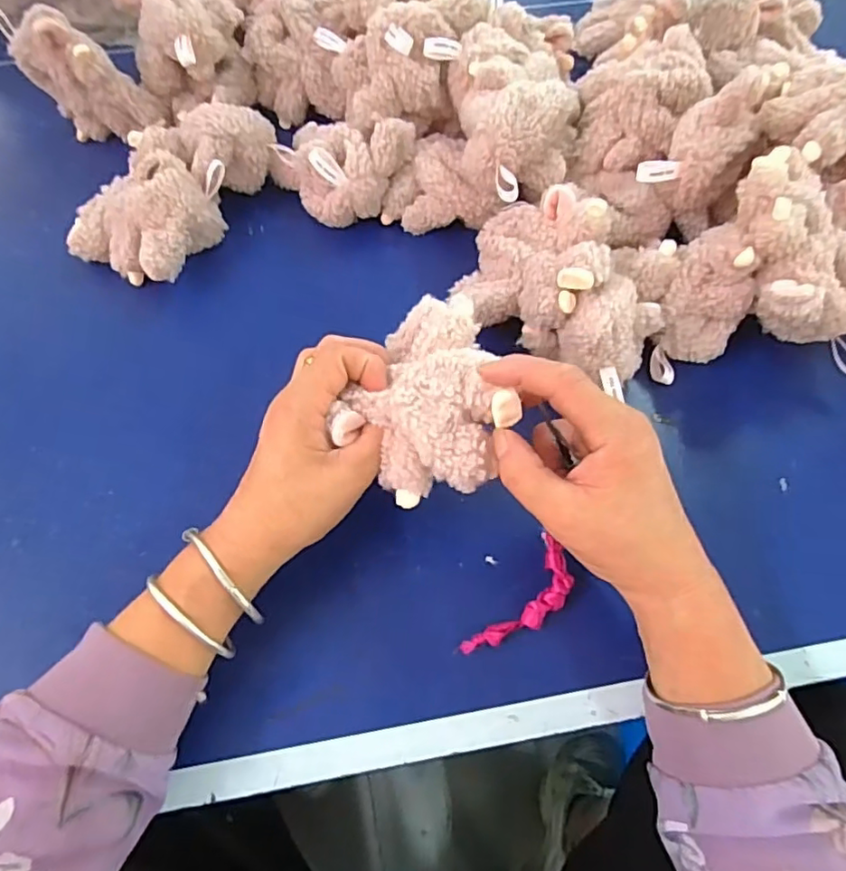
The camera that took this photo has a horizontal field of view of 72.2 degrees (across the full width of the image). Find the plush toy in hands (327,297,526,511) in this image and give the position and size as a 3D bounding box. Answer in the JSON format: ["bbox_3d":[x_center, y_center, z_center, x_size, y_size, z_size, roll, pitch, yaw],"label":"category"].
[{"bbox_3d":[0.009,-0.028,0.333,0.092,0.046,0.119,18,62,9],"label":"plush toy in hands"}]

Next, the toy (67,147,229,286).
[{"bbox_3d":[-0.235,-0.187,0.488,0.108,0.067,0.104,0,62,0],"label":"toy"}]

